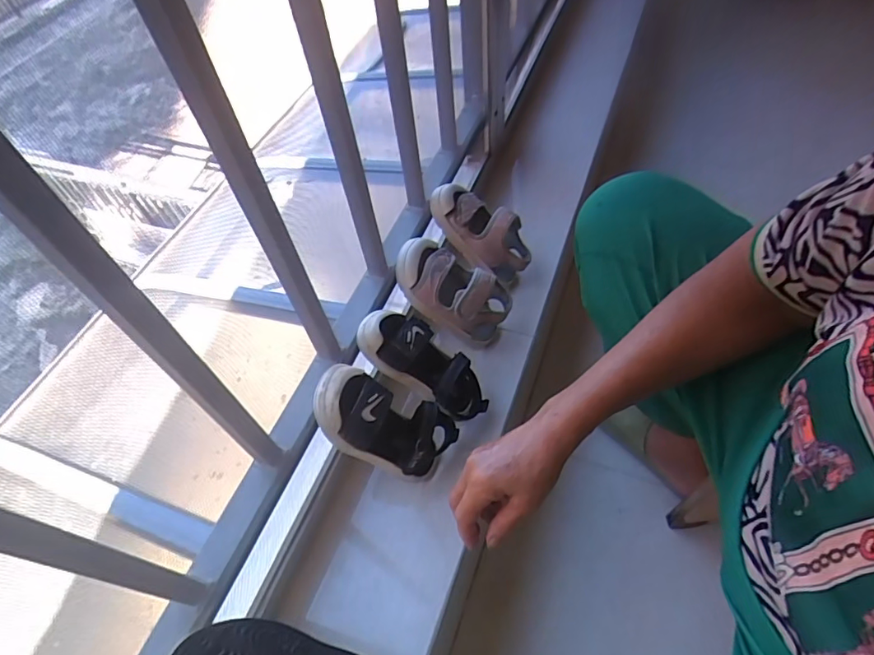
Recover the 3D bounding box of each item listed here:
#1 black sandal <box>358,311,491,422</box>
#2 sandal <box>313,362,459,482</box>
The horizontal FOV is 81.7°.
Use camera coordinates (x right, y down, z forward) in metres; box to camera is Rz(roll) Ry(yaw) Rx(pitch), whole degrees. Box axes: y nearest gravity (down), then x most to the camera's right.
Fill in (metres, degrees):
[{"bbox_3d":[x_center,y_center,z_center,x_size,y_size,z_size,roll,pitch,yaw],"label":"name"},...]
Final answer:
[{"bbox_3d":[-0.014,0.044,0.591,0.170,0.062,0.077,38,54,-17],"label":"black sandal"},{"bbox_3d":[-0.055,0.106,0.551,0.076,0.170,0.074,-29,37,41],"label":"sandal"}]

